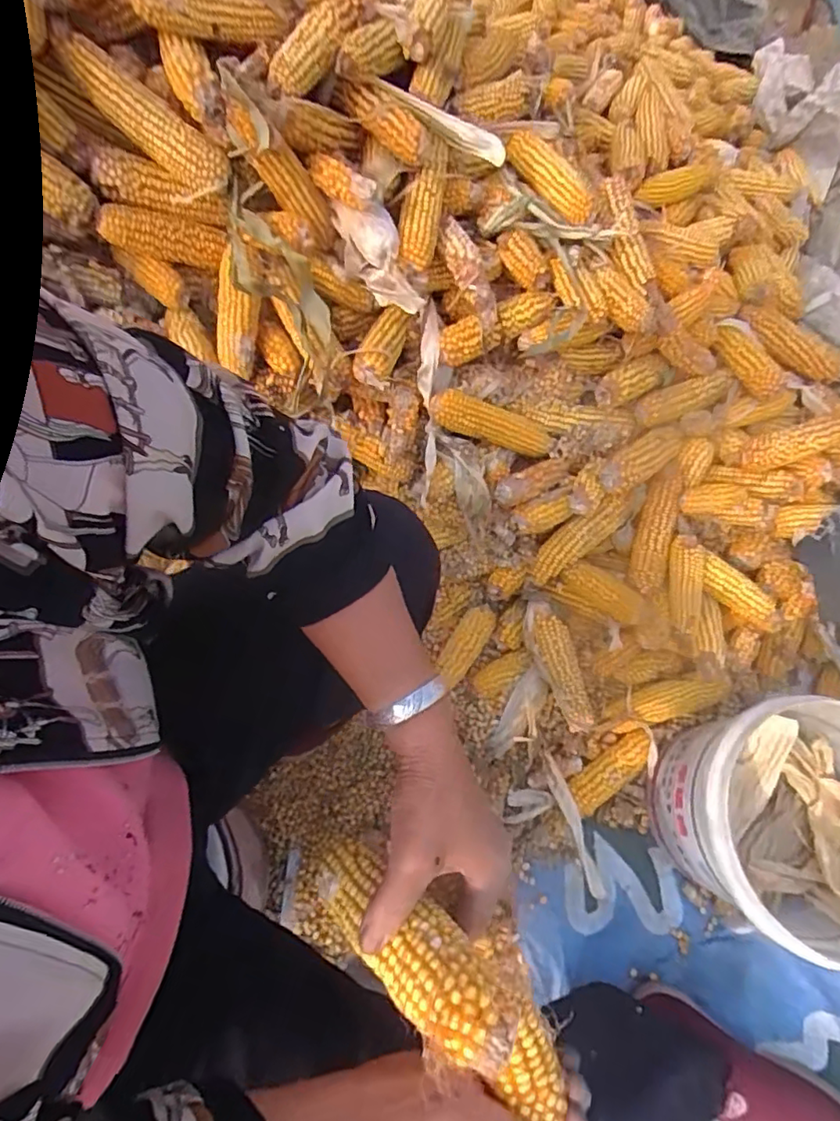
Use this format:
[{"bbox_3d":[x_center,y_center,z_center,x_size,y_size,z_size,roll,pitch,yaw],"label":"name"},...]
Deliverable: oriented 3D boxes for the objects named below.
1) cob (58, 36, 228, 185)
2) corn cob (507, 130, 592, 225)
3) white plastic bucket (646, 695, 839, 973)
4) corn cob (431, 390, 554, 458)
[{"bbox_3d":[-0.287,-0.460,0.596,0.183,0.040,0.046,34,66,-20],"label":"cob"},{"bbox_3d":[0.166,-0.487,0.728,0.049,0.040,0.145,-28,68,-11],"label":"corn cob"},{"bbox_3d":[0.443,0.318,0.694,0.262,0.206,0.254,0,65,1],"label":"white plastic bucket"},{"bbox_3d":[0.099,-0.189,0.785,0.186,0.041,0.042,14,62,-26],"label":"corn cob"}]

